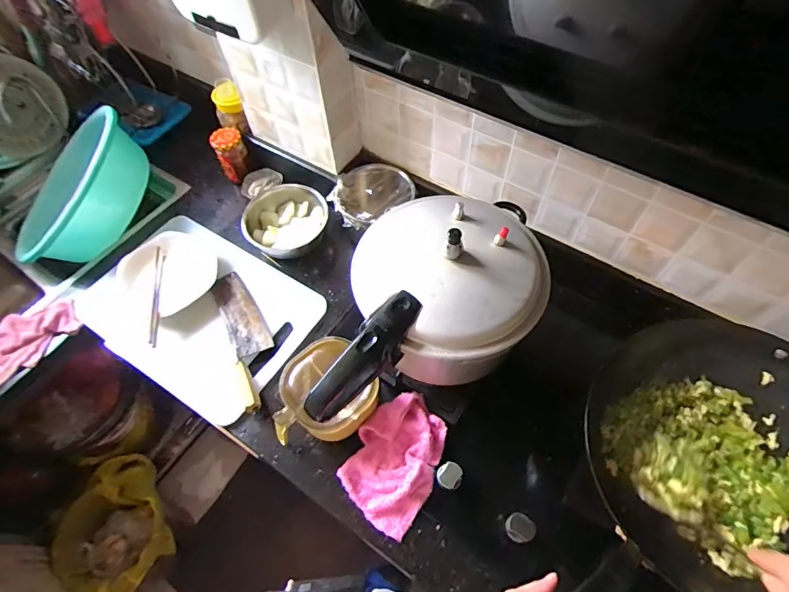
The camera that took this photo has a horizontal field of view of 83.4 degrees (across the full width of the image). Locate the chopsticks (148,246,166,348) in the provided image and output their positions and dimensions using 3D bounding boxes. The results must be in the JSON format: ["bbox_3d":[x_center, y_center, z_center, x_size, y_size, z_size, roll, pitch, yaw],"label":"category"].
[{"bbox_3d":[-0.450,-0.008,0.837,0.019,0.012,0.224,-12,59,-5],"label":"chopsticks"}]

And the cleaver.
[{"bbox_3d":[-0.271,0.072,0.819,0.072,0.032,0.285,-21,60,-10],"label":"cleaver"}]

